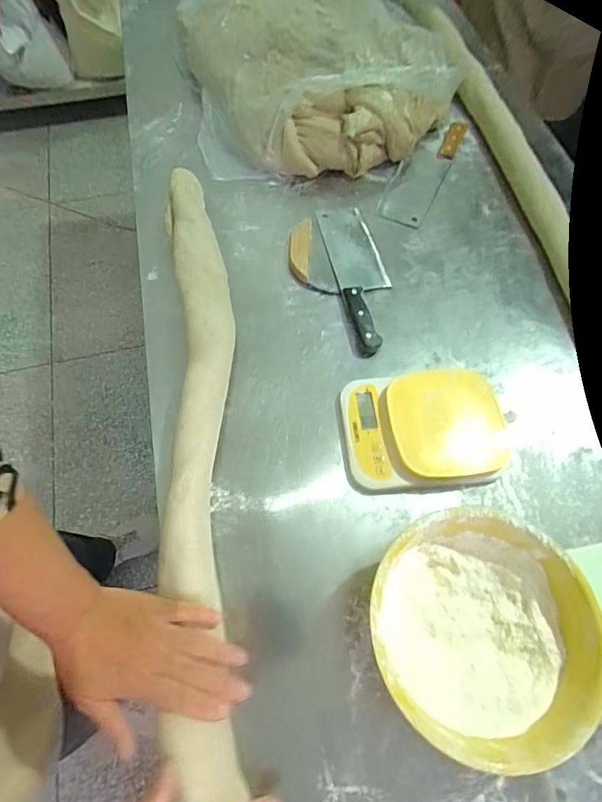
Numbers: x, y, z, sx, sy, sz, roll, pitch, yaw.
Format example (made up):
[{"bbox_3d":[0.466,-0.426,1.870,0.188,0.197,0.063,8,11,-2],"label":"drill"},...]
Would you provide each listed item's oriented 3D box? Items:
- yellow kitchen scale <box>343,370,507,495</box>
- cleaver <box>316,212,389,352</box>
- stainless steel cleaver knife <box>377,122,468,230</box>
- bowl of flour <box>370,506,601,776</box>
[{"bbox_3d":[0.152,0.035,0.555,0.197,0.031,0.148,-4,64,-3],"label":"yellow kitchen scale"},{"bbox_3d":[0.094,-0.202,0.676,0.082,0.023,0.273,-11,65,-7],"label":"cleaver"},{"bbox_3d":[0.218,-0.418,0.787,0.081,0.014,0.282,24,66,10],"label":"stainless steel cleaver knife"},{"bbox_3d":[0.167,0.219,0.433,0.202,0.094,0.195,0,64,-1],"label":"bowl of flour"}]

